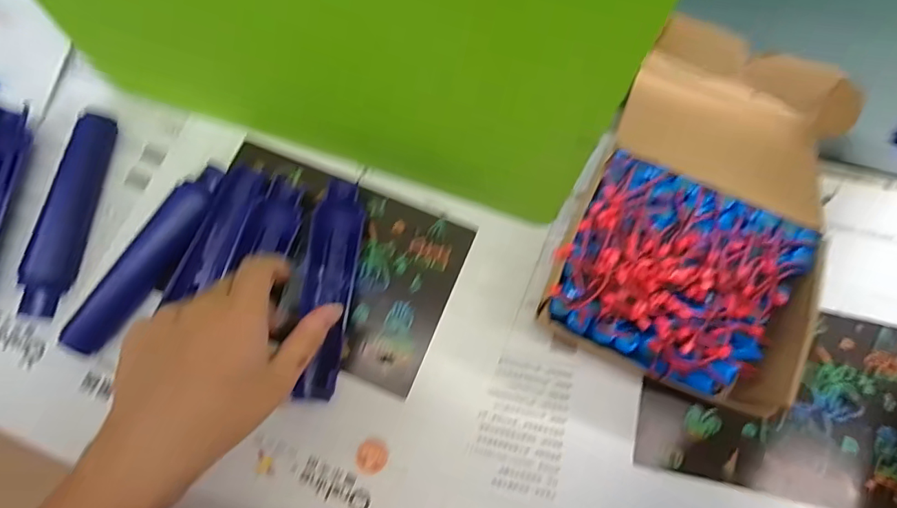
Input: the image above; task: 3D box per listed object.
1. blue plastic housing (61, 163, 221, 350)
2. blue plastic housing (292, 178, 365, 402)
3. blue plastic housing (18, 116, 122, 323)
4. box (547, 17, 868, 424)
[{"bbox_3d":[-0.228,0.000,0.379,0.037,0.023,0.163,26,77,6],"label":"blue plastic housing"},{"bbox_3d":[-0.089,0.024,0.368,0.040,0.016,0.162,2,74,1],"label":"blue plastic housing"},{"bbox_3d":[-0.294,-0.034,0.379,0.030,0.025,0.164,3,76,0],"label":"blue plastic housing"},{"bbox_3d":[0.205,-0.053,0.377,0.178,0.065,0.311,26,76,7],"label":"box"}]

